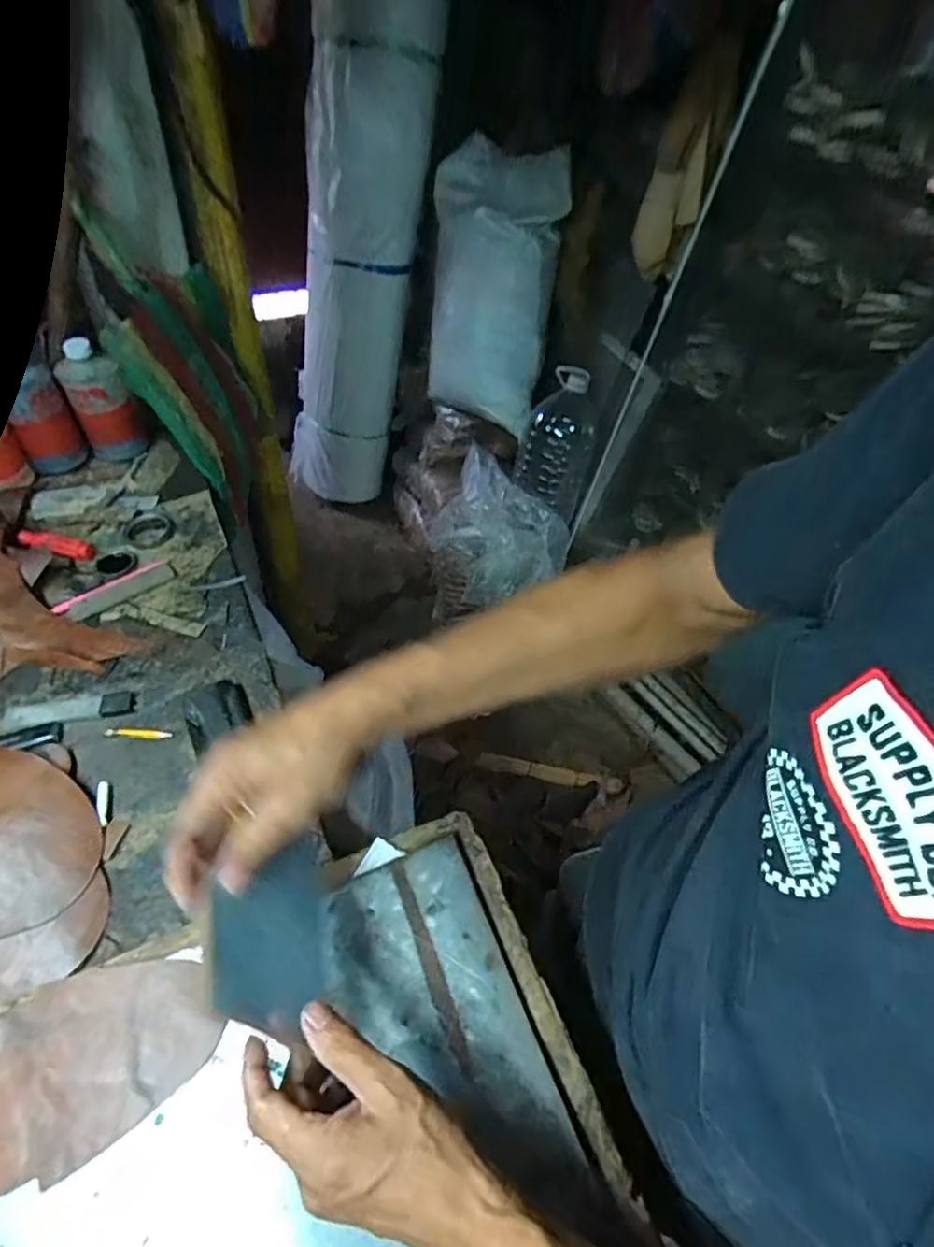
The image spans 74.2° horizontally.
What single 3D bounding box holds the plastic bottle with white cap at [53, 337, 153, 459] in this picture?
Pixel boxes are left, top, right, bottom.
[{"bbox_3d":[-0.478,-0.285,0.821,0.082,0.157,0.079,-21,52,-23],"label":"plastic bottle with white cap"}]

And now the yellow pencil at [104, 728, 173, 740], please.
[{"bbox_3d":[-0.302,0.102,0.568,0.059,0.004,0.010,5,47,-1],"label":"yellow pencil"}]

